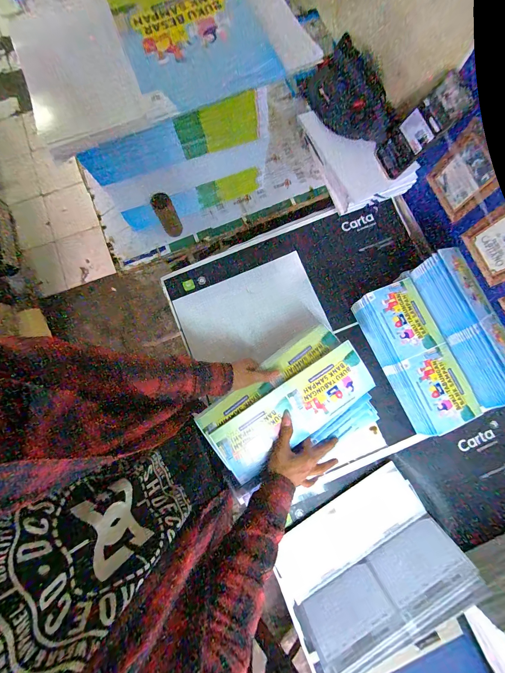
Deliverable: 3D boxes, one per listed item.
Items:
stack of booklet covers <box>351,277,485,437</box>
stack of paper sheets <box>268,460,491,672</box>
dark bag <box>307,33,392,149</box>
[{"bbox_3d":[0.339,0.041,0.610,0.136,0.067,0.310,-22,80,-2],"label":"stack of booklet covers"},{"bbox_3d":[0.220,0.440,0.551,0.319,0.068,0.229,-33,53,-2],"label":"stack of paper sheets"},{"bbox_3d":[0.222,-0.504,0.631,0.190,0.034,0.113,48,126,2],"label":"dark bag"}]

